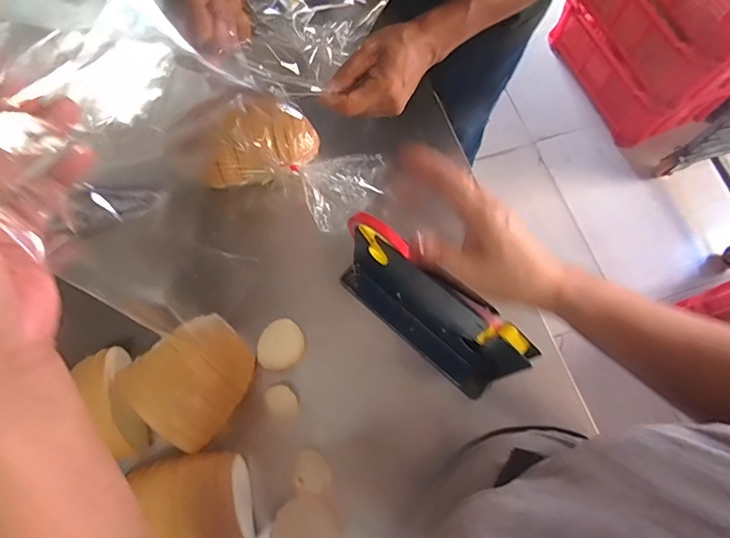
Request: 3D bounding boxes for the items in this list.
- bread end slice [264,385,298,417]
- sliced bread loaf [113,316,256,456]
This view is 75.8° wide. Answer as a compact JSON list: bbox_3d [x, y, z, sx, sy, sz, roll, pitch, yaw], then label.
[{"bbox_3d":[-0.092,0.148,0.524,0.039,0.016,0.028,42,75,11],"label":"bread end slice"},{"bbox_3d":[-0.175,0.114,0.494,0.101,0.093,0.120,38,74,10],"label":"sliced bread loaf"}]

